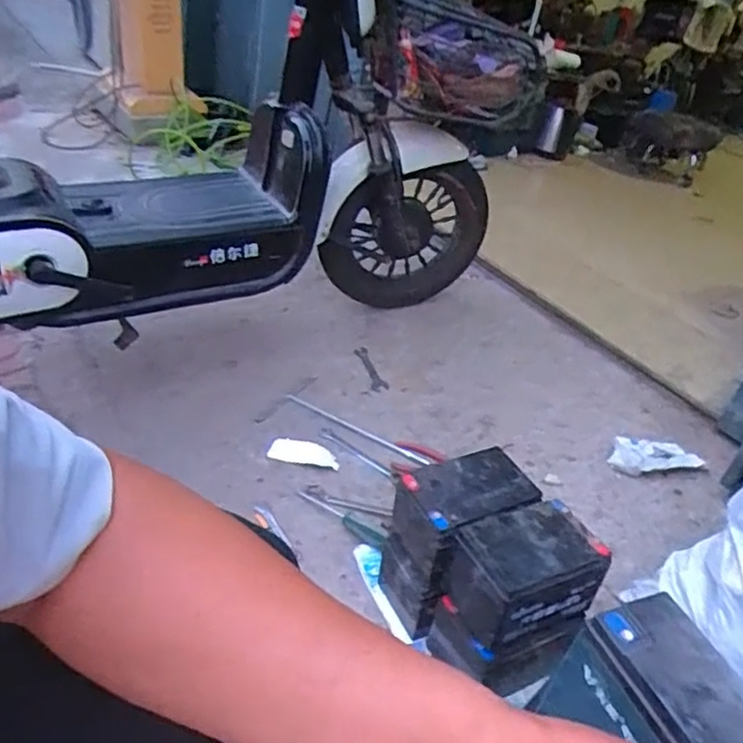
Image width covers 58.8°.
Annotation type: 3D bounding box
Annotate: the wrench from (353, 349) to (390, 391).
[{"bbox_3d":[-0.001,-0.005,1.292,0.034,0.008,0.125,-14,45,-14],"label":"wrench"}]

